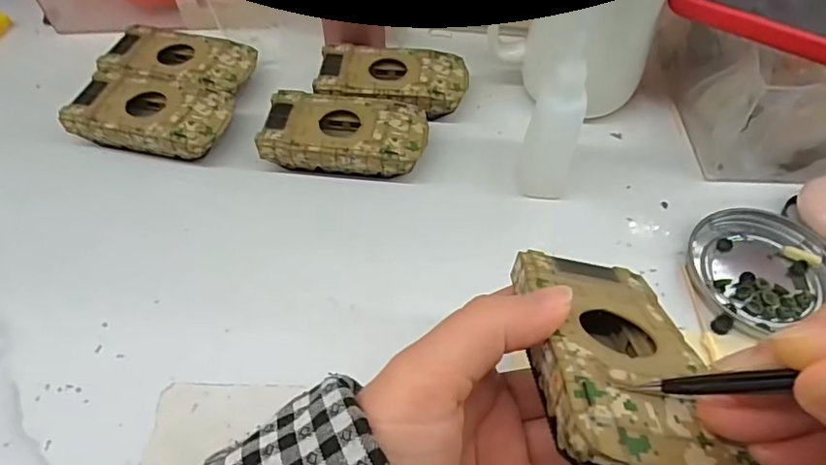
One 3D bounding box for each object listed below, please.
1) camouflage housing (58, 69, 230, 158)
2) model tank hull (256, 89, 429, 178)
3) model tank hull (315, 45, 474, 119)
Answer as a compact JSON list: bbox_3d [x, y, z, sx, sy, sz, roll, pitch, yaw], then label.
[{"bbox_3d":[-0.160,-0.071,0.342,0.092,0.026,0.049,9,54,6],"label":"camouflage housing"},{"bbox_3d":[-0.040,-0.057,0.335,0.094,0.027,0.051,6,54,4],"label":"model tank hull"},{"bbox_3d":[-0.013,-0.098,0.365,0.095,0.026,0.053,4,54,2],"label":"model tank hull"}]

